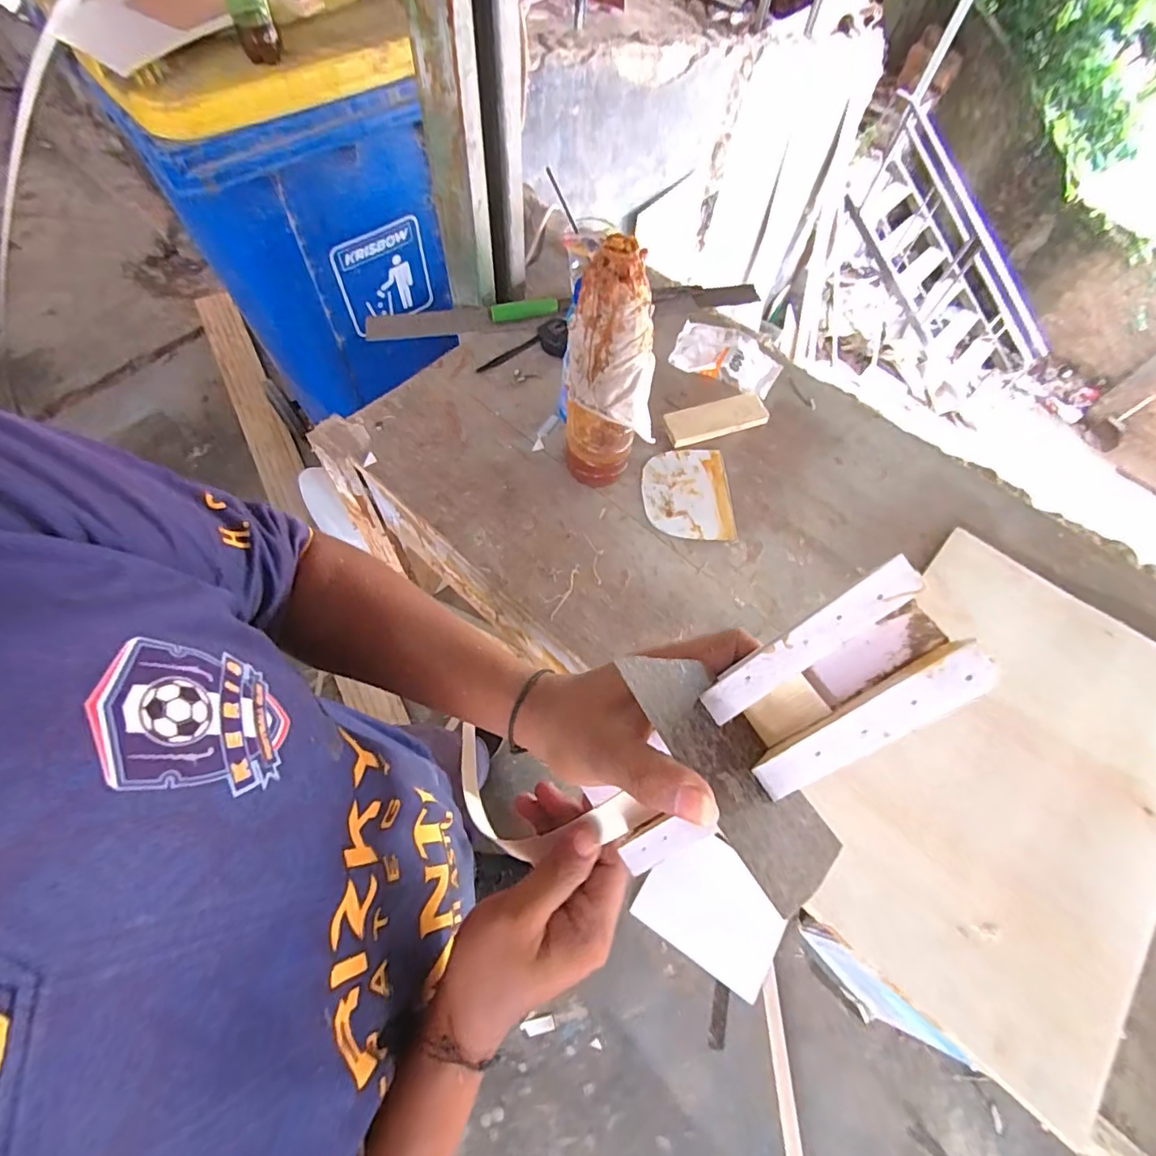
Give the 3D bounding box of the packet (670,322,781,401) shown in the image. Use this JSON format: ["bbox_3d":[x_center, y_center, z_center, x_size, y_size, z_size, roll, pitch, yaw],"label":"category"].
[{"bbox_3d":[0.230,-0.340,0.825,0.161,0.046,0.108,19,64,6],"label":"packet"}]

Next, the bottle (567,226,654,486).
[{"bbox_3d":[0.035,-0.206,0.608,0.089,0.312,0.074,-7,64,-7],"label":"bottle"}]

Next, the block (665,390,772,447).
[{"bbox_3d":[0.203,-0.236,0.791,0.156,0.016,0.050,-17,66,-10],"label":"block"}]

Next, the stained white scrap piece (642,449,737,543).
[{"bbox_3d":[0.150,-0.119,0.742,0.120,0.008,0.146,0,64,-5],"label":"stained white scrap piece"}]

